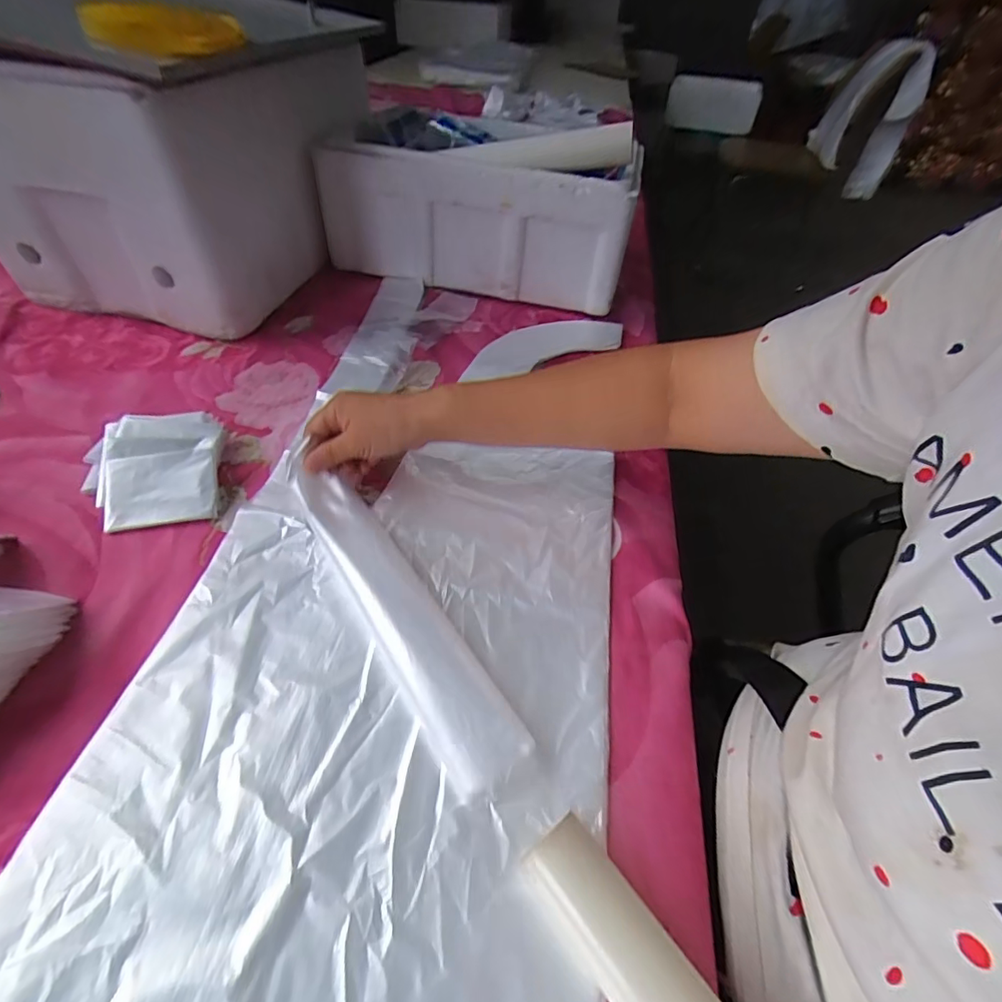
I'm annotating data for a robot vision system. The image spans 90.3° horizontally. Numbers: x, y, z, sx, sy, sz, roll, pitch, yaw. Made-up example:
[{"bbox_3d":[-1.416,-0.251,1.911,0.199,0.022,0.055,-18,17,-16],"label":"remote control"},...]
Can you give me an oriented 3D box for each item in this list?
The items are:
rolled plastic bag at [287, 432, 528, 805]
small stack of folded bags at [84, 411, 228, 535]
[{"bbox_3d":[-0.080,0.069,0.359,0.058,0.028,0.276,-27,59,-26],"label":"rolled plastic bag"},{"bbox_3d":[-0.299,-0.031,0.428,0.106,0.027,0.114,-9,51,-14],"label":"small stack of folded bags"}]

